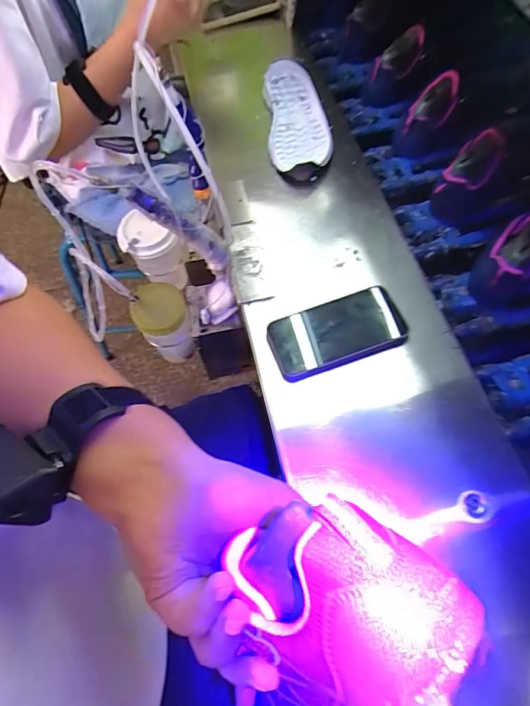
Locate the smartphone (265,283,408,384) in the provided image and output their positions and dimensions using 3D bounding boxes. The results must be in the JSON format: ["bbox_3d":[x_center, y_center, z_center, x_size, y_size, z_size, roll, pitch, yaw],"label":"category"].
[{"bbox_3d":[0.088,-0.024,0.502,0.161,0.017,0.080,-21,63,-4],"label":"smartphone"}]

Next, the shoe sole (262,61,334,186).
[{"bbox_3d":[0.053,-0.384,0.672,0.097,0.028,0.278,-6,64,4],"label":"shoe sole"}]

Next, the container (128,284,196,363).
[{"bbox_3d":[-0.149,-0.039,0.626,0.072,0.121,0.077,-1,63,1],"label":"container"}]

